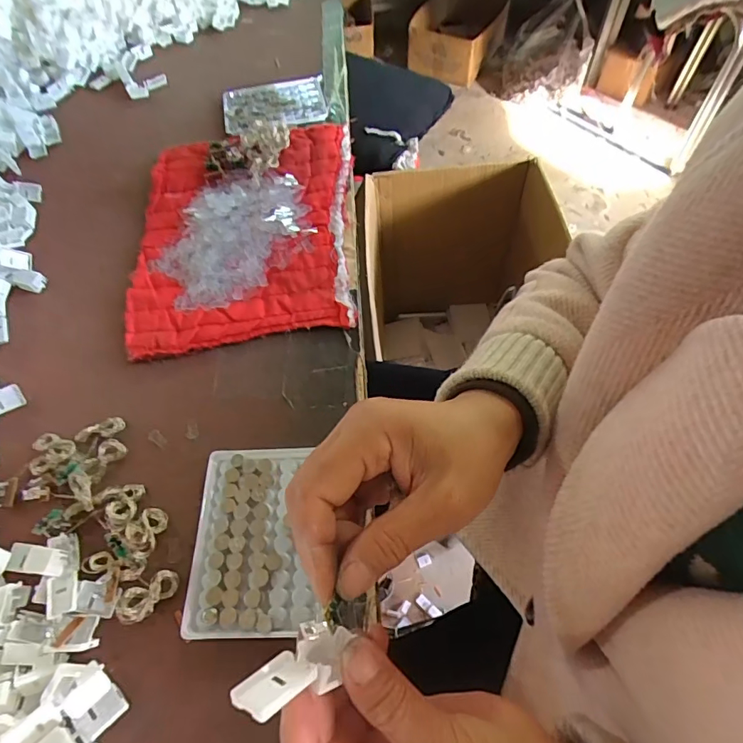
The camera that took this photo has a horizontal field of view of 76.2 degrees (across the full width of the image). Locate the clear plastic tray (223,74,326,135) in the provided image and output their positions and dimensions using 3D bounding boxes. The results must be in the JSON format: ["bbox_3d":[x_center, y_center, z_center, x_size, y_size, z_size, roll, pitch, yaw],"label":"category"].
[{"bbox_3d":[-0.126,-0.347,0.615,0.131,0.012,0.095,-13,60,-4],"label":"clear plastic tray"}]

